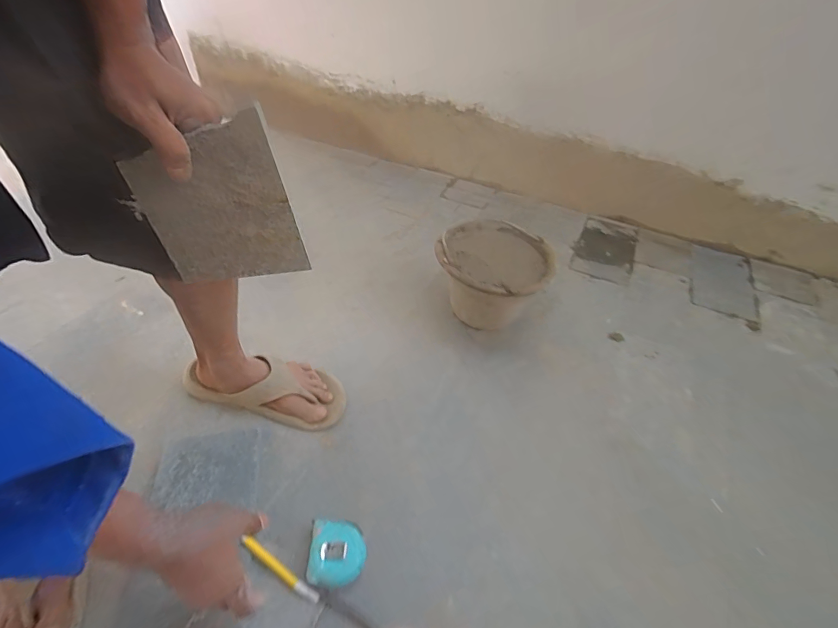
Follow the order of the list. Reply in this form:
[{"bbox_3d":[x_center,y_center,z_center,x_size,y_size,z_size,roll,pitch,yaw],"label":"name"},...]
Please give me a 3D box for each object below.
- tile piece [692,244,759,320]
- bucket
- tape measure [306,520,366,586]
[{"bbox_3d":[0.802,-0.090,1.093,0.149,0.013,0.279,20,48,15],"label":"tile piece"},{"bbox_3d":[0.164,-0.077,0.928,0.232,0.168,0.241,1,44,-1],"label":"bucket"},{"bbox_3d":[-0.112,0.333,0.574,0.074,0.036,0.075,4,46,-1],"label":"tape measure"}]

